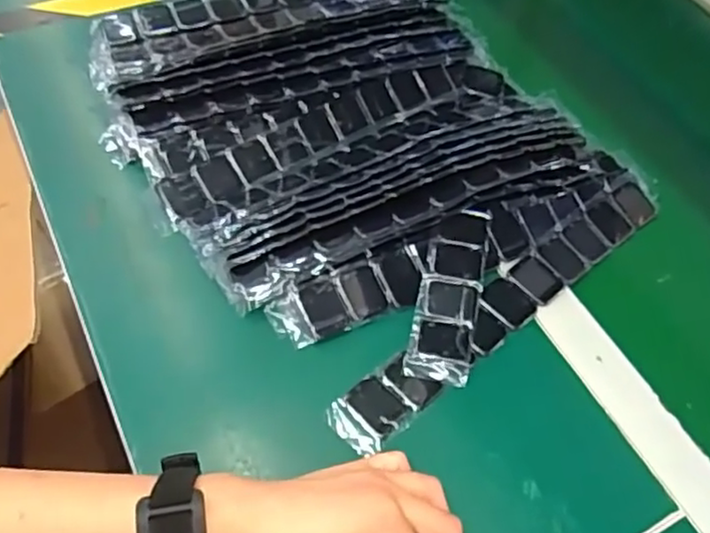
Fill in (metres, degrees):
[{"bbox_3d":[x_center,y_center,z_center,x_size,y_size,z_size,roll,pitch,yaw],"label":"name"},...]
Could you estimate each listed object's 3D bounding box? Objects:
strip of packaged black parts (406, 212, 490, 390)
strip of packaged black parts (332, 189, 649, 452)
[{"bbox_3d":[0.072,0.017,0.494,0.043,0.015,0.144,13,56,4],"label":"strip of packaged black parts"},{"bbox_3d":[0.121,0.027,0.510,0.334,0.014,0.040,-34,64,-24],"label":"strip of packaged black parts"}]

